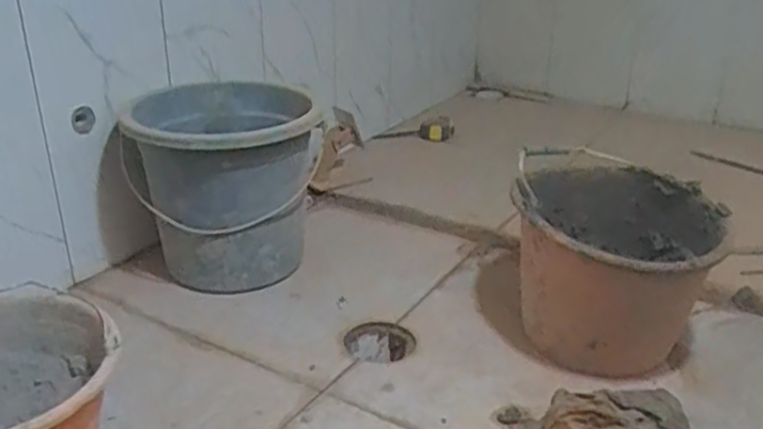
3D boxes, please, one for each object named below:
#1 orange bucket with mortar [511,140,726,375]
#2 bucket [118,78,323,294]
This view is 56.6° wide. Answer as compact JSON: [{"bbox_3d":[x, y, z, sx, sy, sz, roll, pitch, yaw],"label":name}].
[{"bbox_3d":[0.316,0.071,0.994,0.250,0.232,0.287,5,25,10],"label":"orange bucket with mortar"},{"bbox_3d":[-0.259,-0.045,1.174,0.277,0.298,0.279,0,25,0],"label":"bucket"}]

